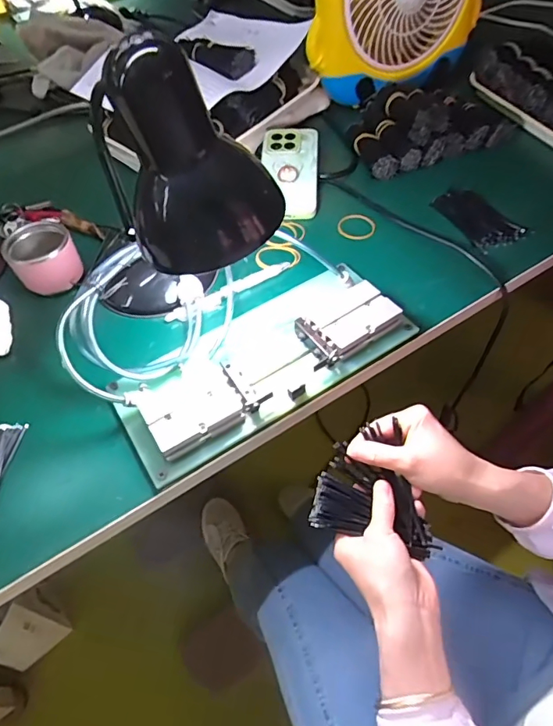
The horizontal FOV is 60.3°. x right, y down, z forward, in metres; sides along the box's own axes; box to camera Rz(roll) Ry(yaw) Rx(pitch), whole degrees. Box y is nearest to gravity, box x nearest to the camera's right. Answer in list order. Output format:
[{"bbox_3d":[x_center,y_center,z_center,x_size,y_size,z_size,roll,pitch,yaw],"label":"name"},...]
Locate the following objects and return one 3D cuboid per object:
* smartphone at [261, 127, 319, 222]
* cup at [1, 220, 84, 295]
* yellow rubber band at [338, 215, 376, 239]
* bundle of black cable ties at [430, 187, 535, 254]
[{"bbox_3d":[0.016,-0.249,0.613,0.074,0.013,0.156,0,63,6],"label":"smartphone"},{"bbox_3d":[-0.256,-0.117,0.524,0.070,0.048,0.062,-34,59,-18],"label":"cup"},{"bbox_3d":[0.098,-0.166,0.573,0.045,0.004,0.045,-1,55,2],"label":"yellow rubber band"},{"bbox_3d":[0.237,-0.176,0.566,0.060,0.018,0.112,-23,56,-11],"label":"bundle of black cable ties"}]

